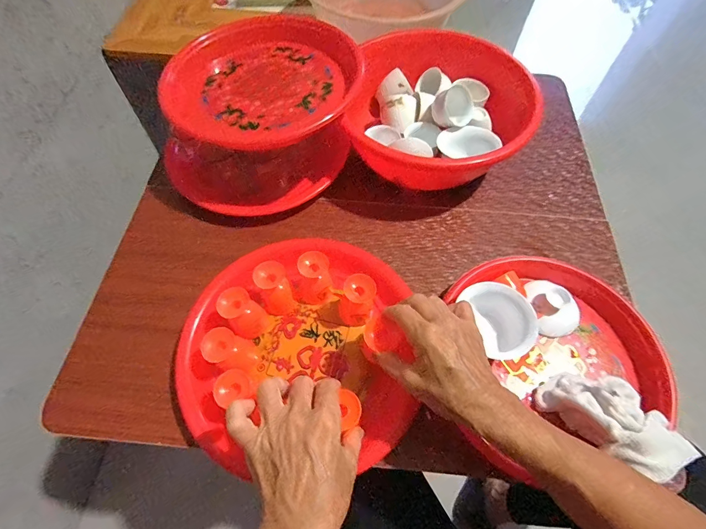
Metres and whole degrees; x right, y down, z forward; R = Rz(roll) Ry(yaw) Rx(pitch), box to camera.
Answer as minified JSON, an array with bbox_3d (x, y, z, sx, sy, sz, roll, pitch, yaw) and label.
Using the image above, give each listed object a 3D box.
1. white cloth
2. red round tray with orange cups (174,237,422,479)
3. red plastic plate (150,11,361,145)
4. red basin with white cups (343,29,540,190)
[{"bbox_3d":[0.251,0.151,0.350,0.125,0.048,0.066,37,67,17],"label":"white cloth"},{"bbox_3d":[-0.060,0.072,0.383,0.238,0.064,0.234,0,62,-1],"label":"red round tray with orange cups"},{"bbox_3d":[-0.125,-0.258,0.486,0.252,0.027,0.250,0,62,-1],"label":"red plastic plate"},{"bbox_3d":[0.117,-0.232,0.534,0.244,0.093,0.244,0,62,-1],"label":"red basin with white cups"}]

